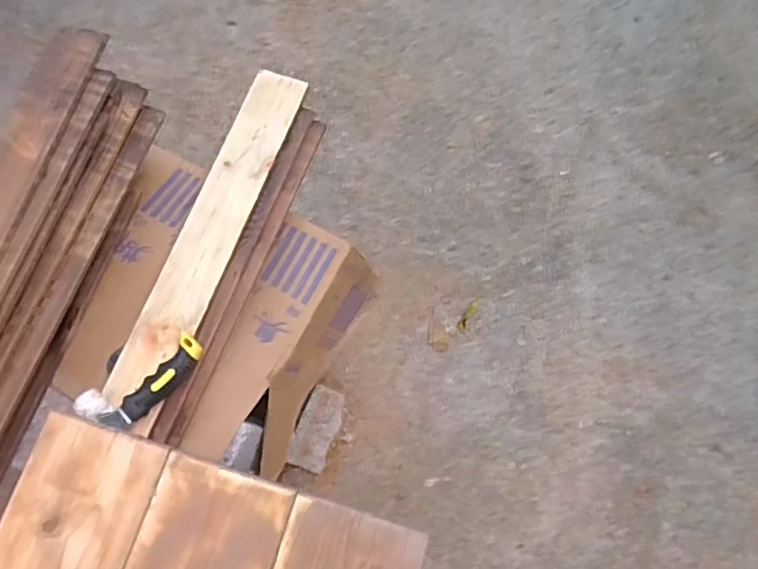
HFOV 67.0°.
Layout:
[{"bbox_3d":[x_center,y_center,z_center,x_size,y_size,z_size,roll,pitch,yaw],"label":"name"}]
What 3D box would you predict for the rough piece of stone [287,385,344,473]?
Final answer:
[{"bbox_3d":[-0.130,0.312,1.232,0.084,0.033,0.169,26,74,-13],"label":"rough piece of stone"}]

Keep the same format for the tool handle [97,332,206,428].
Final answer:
[{"bbox_3d":[-0.280,0.126,0.716,0.036,0.031,0.143,39,79,12],"label":"tool handle"}]

